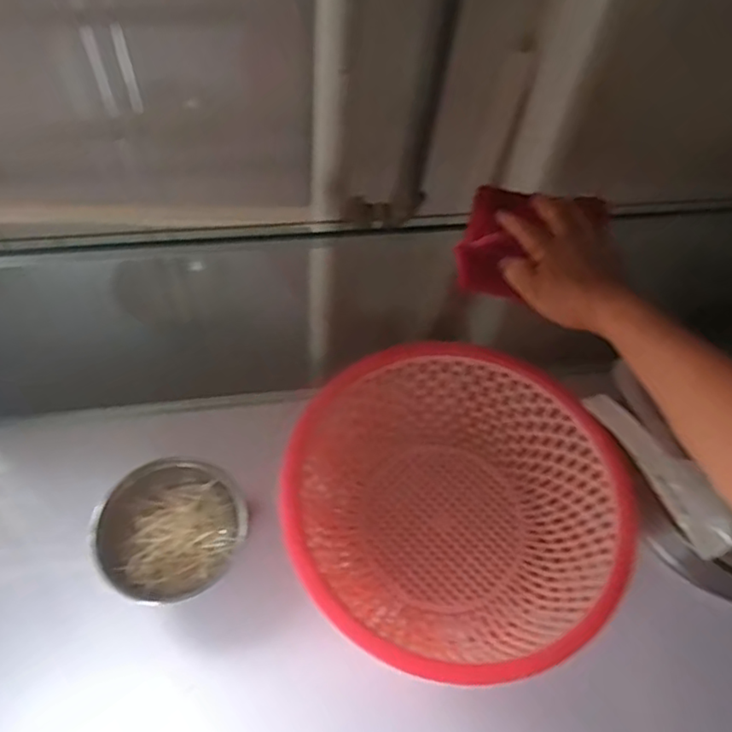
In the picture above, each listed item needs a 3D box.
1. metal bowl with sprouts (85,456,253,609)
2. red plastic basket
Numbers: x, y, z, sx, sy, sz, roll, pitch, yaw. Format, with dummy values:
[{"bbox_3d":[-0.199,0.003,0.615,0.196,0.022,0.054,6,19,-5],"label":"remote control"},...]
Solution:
[{"bbox_3d":[-0.208,0.178,0.690,0.150,0.069,0.130,-29,64,-21],"label":"metal bowl with sprouts"},{"bbox_3d":[0.085,0.148,0.682,0.322,0.121,0.323,2,57,-4],"label":"red plastic basket"}]

